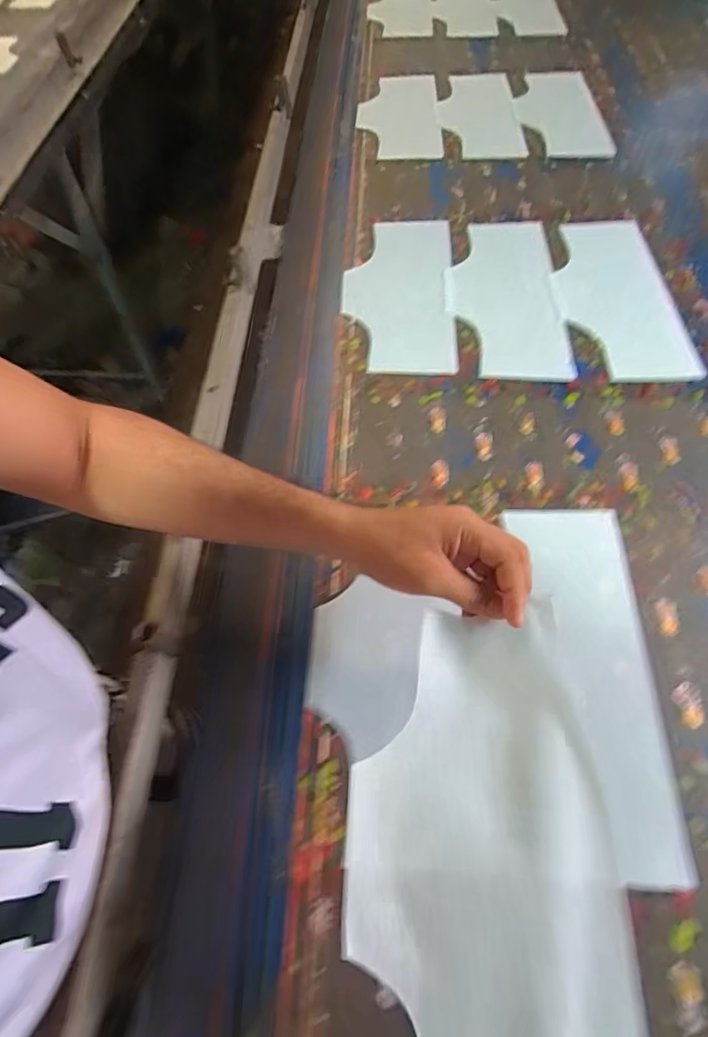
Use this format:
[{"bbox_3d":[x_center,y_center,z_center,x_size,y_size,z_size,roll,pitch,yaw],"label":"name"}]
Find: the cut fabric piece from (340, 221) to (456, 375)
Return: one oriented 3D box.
[{"bbox_3d":[0.060,-0.316,0.693,0.147,0.010,0.304,1,60,3],"label":"cut fabric piece"}]

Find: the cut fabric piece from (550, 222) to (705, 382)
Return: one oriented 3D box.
[{"bbox_3d":[0.351,-0.307,0.678,0.139,0.009,0.312,-1,60,1],"label":"cut fabric piece"}]

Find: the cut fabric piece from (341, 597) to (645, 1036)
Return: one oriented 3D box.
[{"bbox_3d":[0.072,0.194,0.285,0.147,0.020,0.285,1,60,2],"label":"cut fabric piece"}]

